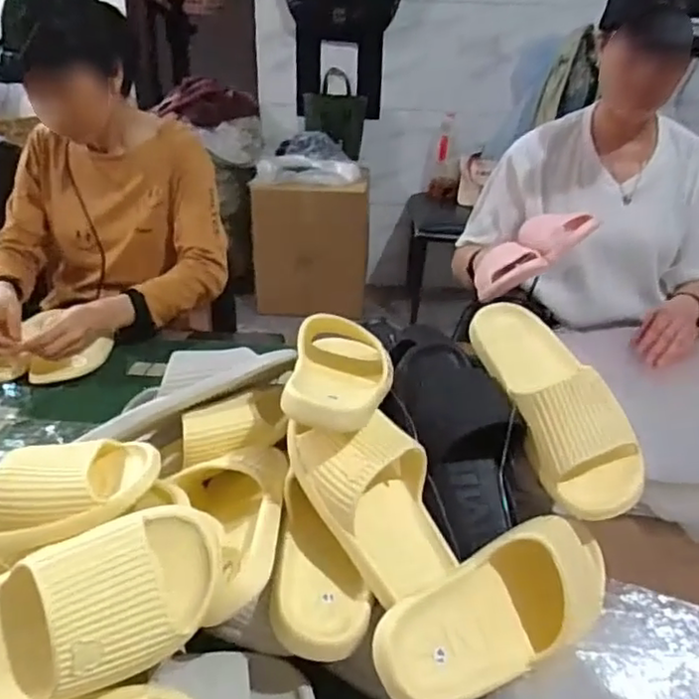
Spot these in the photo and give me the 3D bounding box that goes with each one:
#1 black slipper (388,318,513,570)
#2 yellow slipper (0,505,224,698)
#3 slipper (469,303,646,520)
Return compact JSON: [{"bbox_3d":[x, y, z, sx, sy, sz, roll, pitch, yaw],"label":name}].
[{"bbox_3d":[0.109,0.079,0.666,0.110,0.069,0.251,-4,58,-11],"label":"black slipper"},{"bbox_3d":[-0.212,0.201,0.476,0.257,0.105,0.100,-23,-4,-18],"label":"yellow slipper"},{"bbox_3d":[0.210,0.043,0.676,0.097,0.076,0.253,-7,47,-17],"label":"slipper"}]

